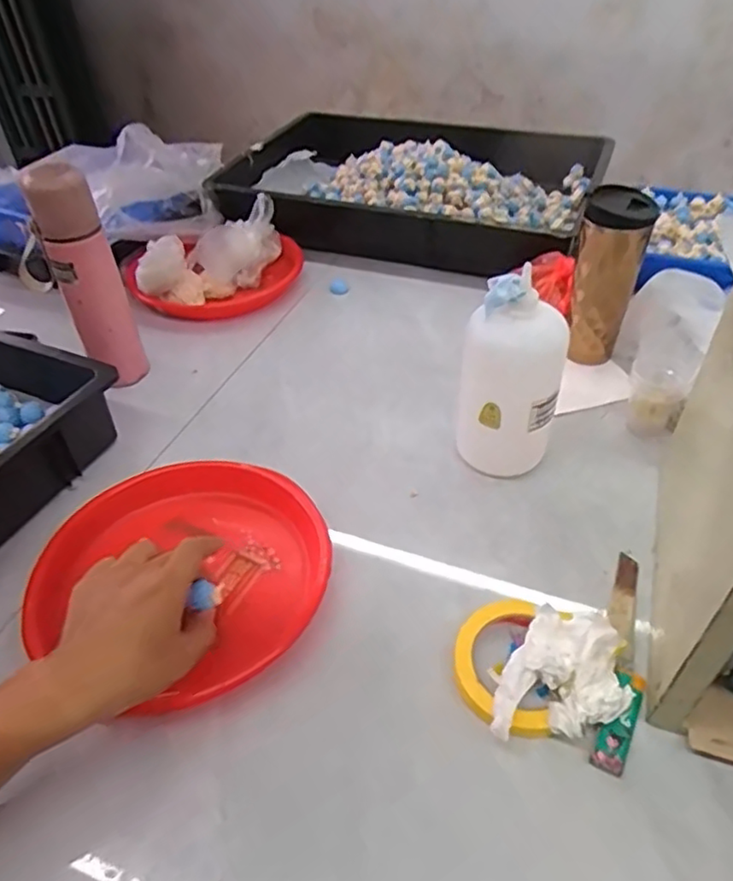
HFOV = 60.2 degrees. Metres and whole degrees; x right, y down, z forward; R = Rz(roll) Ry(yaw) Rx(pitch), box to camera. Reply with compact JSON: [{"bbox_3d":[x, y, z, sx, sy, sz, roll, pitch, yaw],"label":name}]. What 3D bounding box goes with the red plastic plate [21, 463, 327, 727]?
[{"bbox_3d":[-0.161,0.113,0.572,0.251,0.027,0.239,-2,43,1],"label":"red plastic plate"}]

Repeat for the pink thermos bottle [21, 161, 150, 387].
[{"bbox_3d":[-0.318,-0.177,0.731,0.066,0.259,0.055,-23,46,-20],"label":"pink thermos bottle"}]

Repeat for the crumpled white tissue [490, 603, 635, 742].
[{"bbox_3d":[0.141,0.176,0.481,0.097,0.052,0.086,-2,43,0],"label":"crumpled white tissue"}]

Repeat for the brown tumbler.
[{"bbox_3d":[0.280,-0.185,0.744,0.069,0.200,0.065,16,46,19],"label":"brown tumbler"}]

